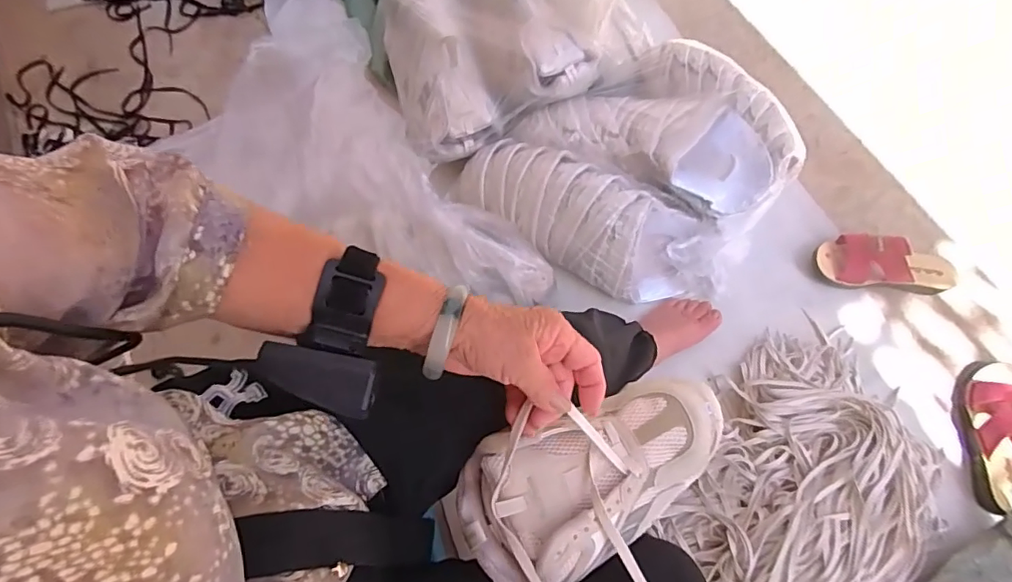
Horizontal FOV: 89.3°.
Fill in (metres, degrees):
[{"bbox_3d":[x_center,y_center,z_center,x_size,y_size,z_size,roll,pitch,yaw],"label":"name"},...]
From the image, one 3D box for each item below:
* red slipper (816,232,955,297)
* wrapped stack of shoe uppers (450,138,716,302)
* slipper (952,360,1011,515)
[{"bbox_3d":[0.645,-0.047,0.866,0.227,0.070,0.089,3,71,4],"label":"red slipper"},{"bbox_3d":[0.121,-0.107,0.822,0.418,0.151,0.140,21,73,10],"label":"wrapped stack of shoe uppers"},{"bbox_3d":[0.750,0.215,0.772,0.090,0.082,0.225,5,71,4],"label":"slipper"}]

